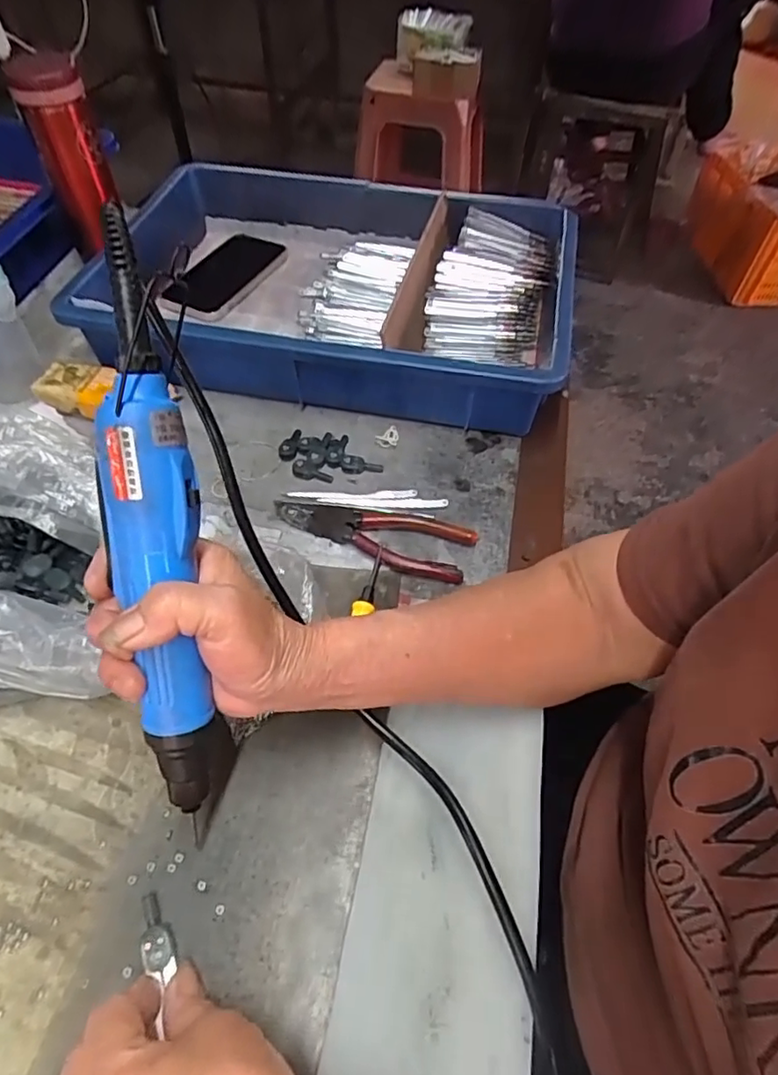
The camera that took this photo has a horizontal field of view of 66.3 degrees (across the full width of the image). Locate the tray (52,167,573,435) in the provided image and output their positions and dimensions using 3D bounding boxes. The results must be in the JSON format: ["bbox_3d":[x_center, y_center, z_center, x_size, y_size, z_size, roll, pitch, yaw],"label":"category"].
[{"bbox_3d":[-0.051,-0.238,0.597,0.429,0.106,0.283,10,54,6],"label":"tray"}]

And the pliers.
[{"bbox_3d":[-0.012,-0.007,0.455,0.149,0.009,0.051,17,55,11],"label":"pliers"}]

